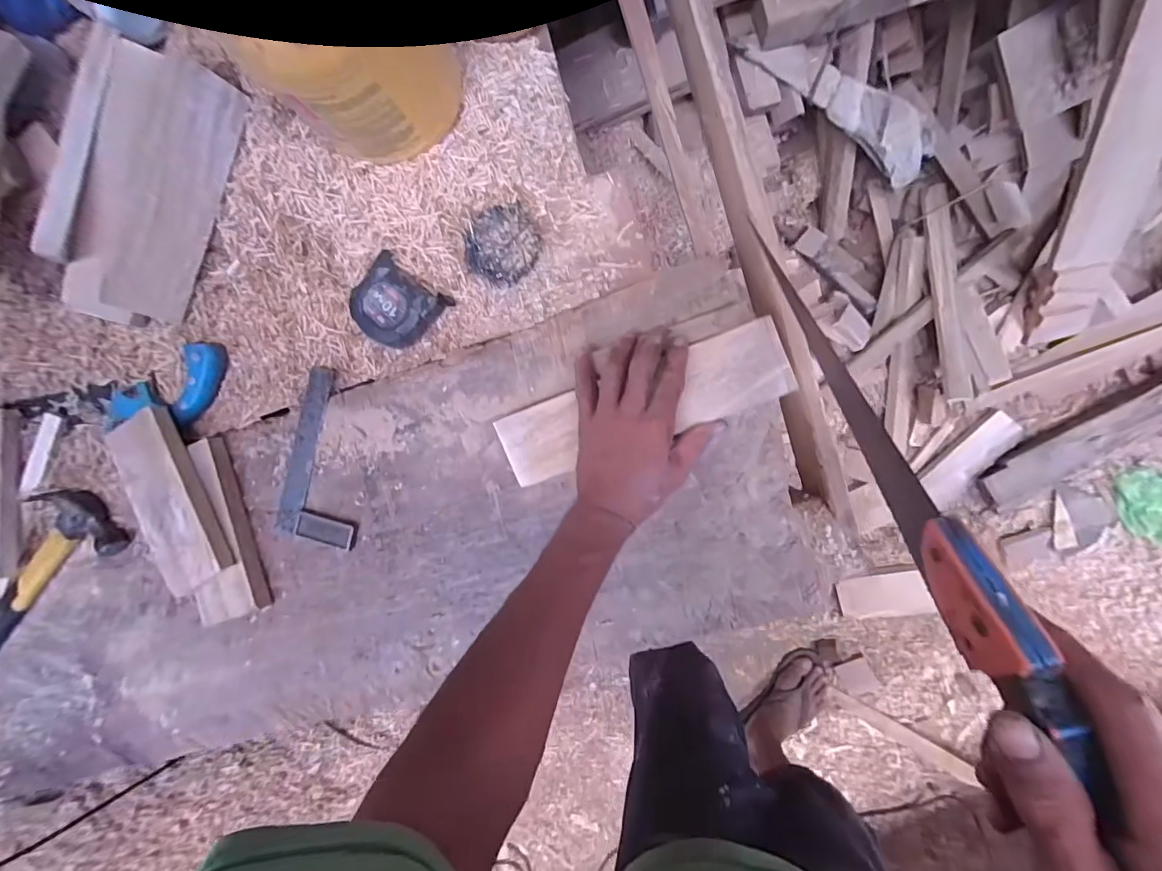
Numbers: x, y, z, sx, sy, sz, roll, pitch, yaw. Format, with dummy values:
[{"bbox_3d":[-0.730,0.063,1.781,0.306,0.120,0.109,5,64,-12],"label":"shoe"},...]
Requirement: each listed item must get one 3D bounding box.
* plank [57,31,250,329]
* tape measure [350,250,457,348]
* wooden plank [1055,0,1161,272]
[{"bbox_3d":[-0.461,-0.249,0.523,0.113,0.024,0.285,23,105,-25],"label":"plank"},{"bbox_3d":[-0.198,-0.138,0.527,0.084,0.034,0.081,35,94,11],"label":"tape measure"},{"bbox_3d":[0.738,-0.430,0.642,0.096,0.499,0.057,-32,48,9],"label":"wooden plank"}]

